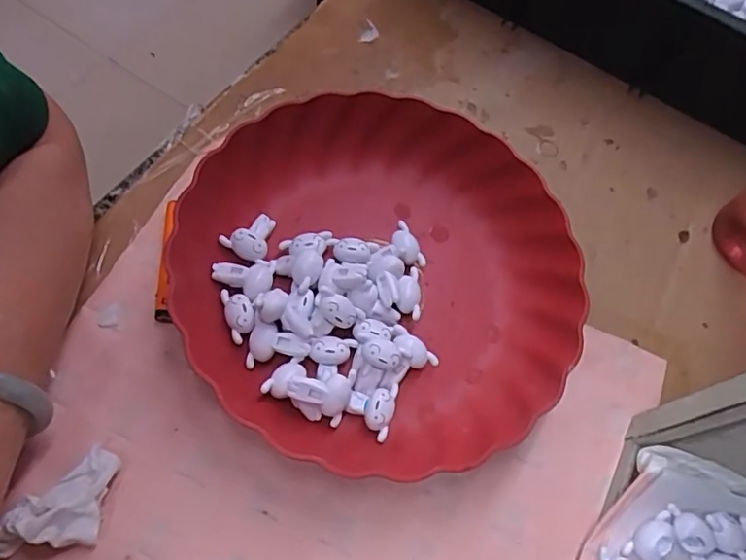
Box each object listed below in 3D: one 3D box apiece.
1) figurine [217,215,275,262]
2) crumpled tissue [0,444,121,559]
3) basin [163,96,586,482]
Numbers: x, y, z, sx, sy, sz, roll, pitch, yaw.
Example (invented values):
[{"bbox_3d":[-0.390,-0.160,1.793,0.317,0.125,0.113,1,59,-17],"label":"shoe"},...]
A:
[{"bbox_3d":[-0.078,-0.030,0.369,0.028,0.021,0.035,30,63,5],"label":"figurine"},{"bbox_3d":[-0.161,0.113,0.289,0.046,0.023,0.054,10,63,-5],"label":"crumpled tissue"},{"bbox_3d":[0.009,-0.003,0.355,0.235,0.061,0.243,4,64,-8],"label":"basin"}]

